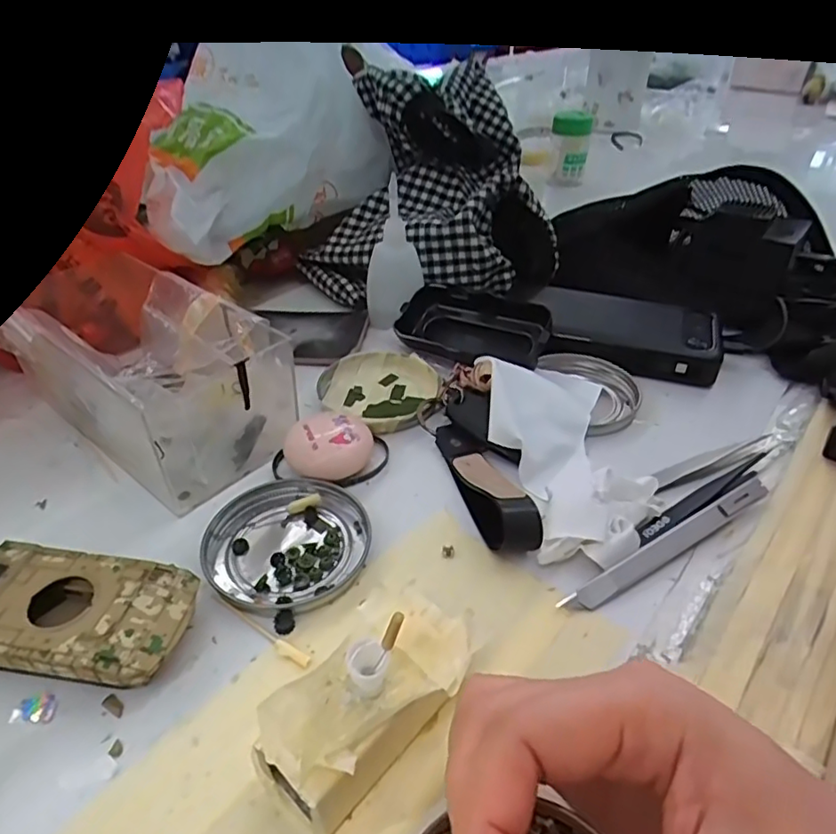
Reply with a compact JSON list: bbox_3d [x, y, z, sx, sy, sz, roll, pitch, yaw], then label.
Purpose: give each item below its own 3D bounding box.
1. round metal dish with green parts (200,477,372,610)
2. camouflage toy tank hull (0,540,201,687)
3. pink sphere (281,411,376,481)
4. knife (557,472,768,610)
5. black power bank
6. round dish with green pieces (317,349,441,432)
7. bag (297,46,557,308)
[{"bbox_3d":[-0.065,0.061,0.295,0.076,0.008,0.076,0,38,0],"label":"round metal dish with green parts"},{"bbox_3d":[-0.143,0.086,0.250,0.095,0.025,0.053,5,39,7],"label":"camouflage toy tank hull"},{"bbox_3d":[-0.049,0.019,0.335,0.047,0.024,0.037,-7,39,-10],"label":"pink sphere"},{"bbox_3d":[0.125,0.061,0.294,0.137,0.010,0.012,-21,43,-25],"label":"knife"},{"bbox_3d":[0.149,-0.062,0.434,0.128,0.021,0.071,15,41,18],"label":"black power bank"},{"bbox_3d":[-0.027,-0.019,0.398,0.080,0.013,0.074,0,38,0],"label":"round dish with green pieces"},{"bbox_3d":[0.017,-0.197,0.505,0.194,0.145,0.189,5,39,6],"label":"bag"}]

